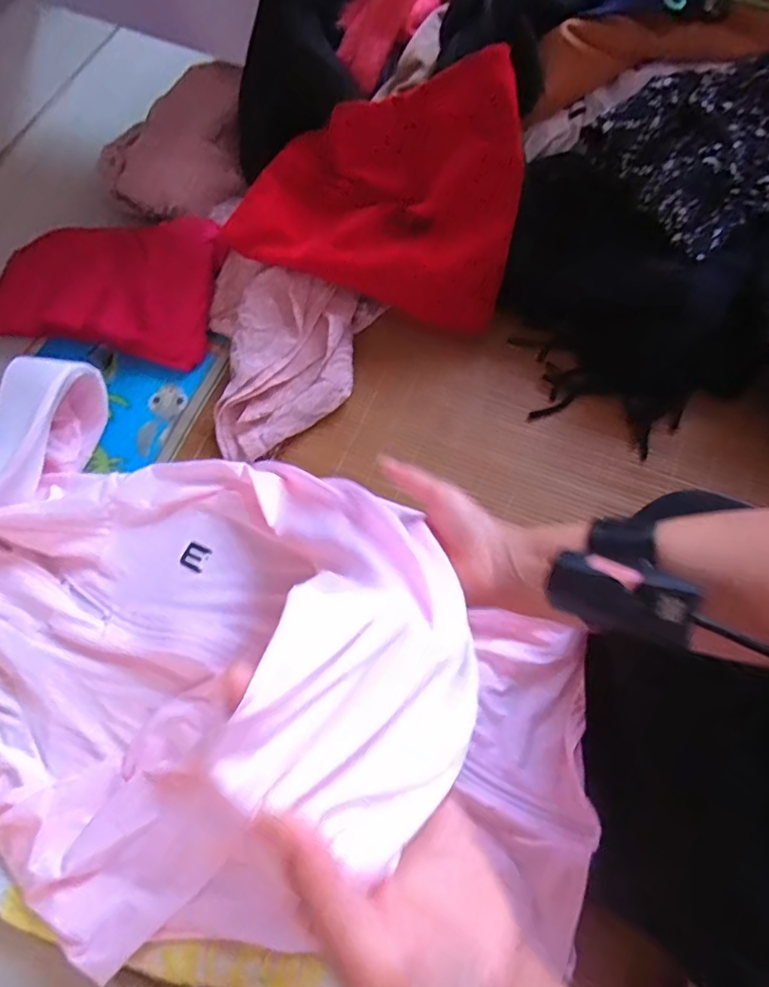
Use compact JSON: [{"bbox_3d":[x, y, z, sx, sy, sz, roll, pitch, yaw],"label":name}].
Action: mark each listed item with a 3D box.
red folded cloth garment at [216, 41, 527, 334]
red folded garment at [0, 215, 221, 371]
[{"bbox_3d":[0.006,-0.307,0.546,0.270,0.040,0.228,19,105,0],"label":"red folded cloth garment"},{"bbox_3d":[-0.286,-0.215,0.586,0.226,0.070,0.143,15,70,6],"label":"red folded garment"}]

